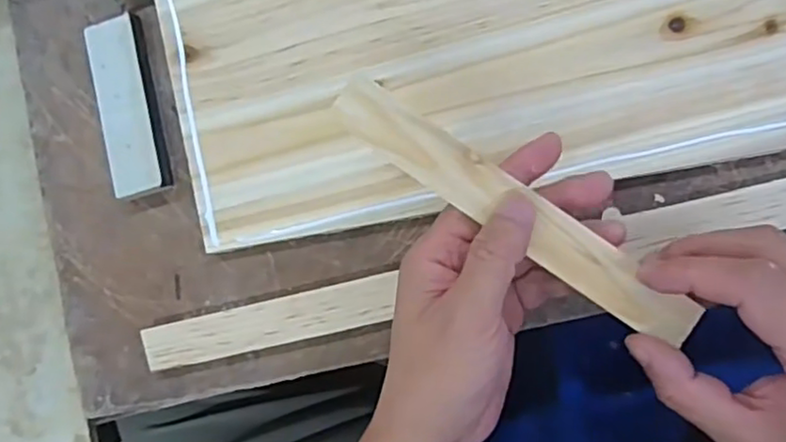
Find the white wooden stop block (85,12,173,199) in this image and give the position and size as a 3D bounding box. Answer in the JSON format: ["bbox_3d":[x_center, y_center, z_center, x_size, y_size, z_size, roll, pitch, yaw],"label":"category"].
[{"bbox_3d":[-0.166,-0.071,0.409,0.033,0.021,0.110,-13,87,7],"label":"white wooden stop block"}]

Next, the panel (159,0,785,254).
[{"bbox_3d":[0.074,-0.113,0.384,0.415,0.012,0.193,-13,87,7],"label":"panel"}]

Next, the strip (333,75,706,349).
[{"bbox_3d":[0.059,-0.003,0.310,0.198,0.004,0.026,35,93,-2],"label":"strip"}]

